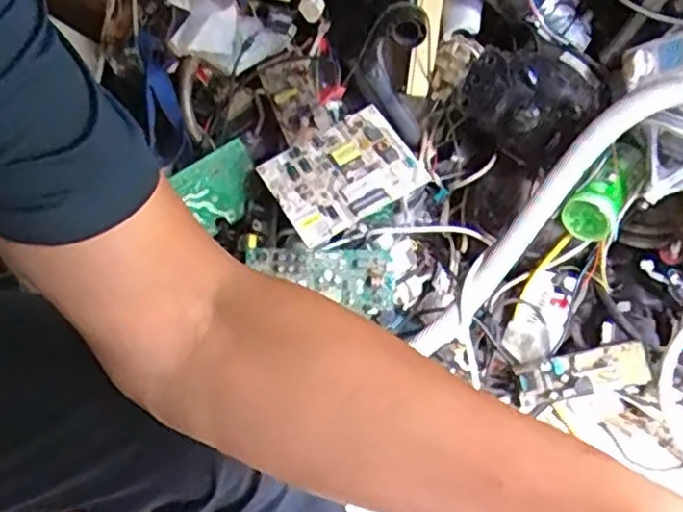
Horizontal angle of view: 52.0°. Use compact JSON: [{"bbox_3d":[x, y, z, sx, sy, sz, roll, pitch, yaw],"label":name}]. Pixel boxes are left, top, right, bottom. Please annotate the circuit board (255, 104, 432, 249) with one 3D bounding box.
[{"bbox_3d":[0.003,-0.114,0.962,0.195,0.020,0.150,-29,68,-8],"label":"circuit board"}]

